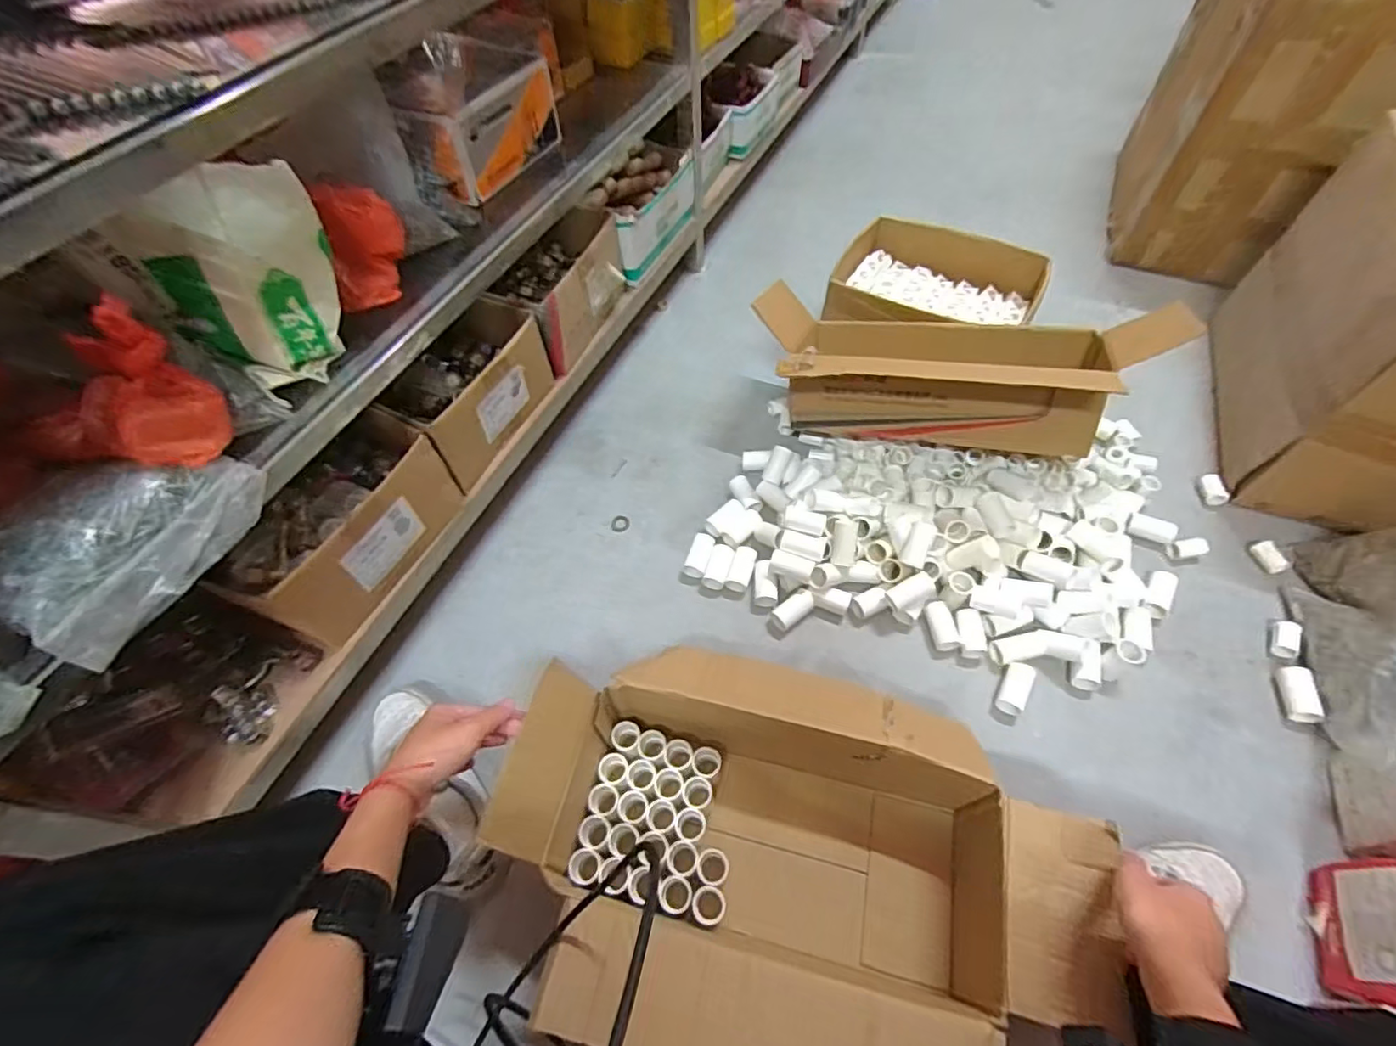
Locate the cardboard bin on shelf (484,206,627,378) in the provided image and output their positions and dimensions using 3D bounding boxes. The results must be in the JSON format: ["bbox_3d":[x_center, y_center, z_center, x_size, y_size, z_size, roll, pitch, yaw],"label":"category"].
[{"bbox_3d":[-0.212,-0.353,0.896,0.156,0.121,0.236,20,60,15],"label":"cardboard bin on shelf"}]

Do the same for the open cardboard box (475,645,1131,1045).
[{"bbox_3d":[0.089,0.290,0.532,0.441,0.193,0.317,11,58,10],"label":"open cardboard box"}]

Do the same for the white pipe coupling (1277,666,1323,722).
[{"bbox_3d":[0.709,0.202,0.708,0.026,0.029,0.069,14,58,12],"label":"white pipe coupling"}]

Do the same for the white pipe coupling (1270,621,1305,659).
[{"bbox_3d":[0.738,0.145,0.748,0.029,0.023,0.048,23,60,17],"label":"white pipe coupling"}]

